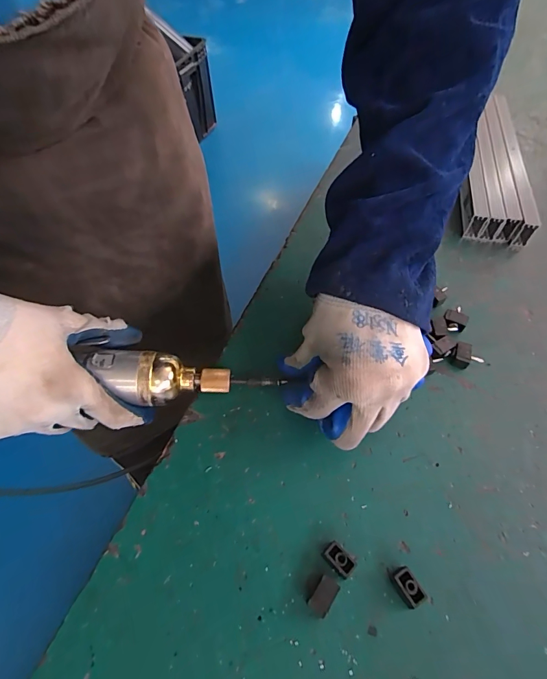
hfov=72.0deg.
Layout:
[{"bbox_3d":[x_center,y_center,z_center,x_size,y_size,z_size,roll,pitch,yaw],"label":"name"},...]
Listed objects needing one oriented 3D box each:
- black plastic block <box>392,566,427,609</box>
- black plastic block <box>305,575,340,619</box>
[{"bbox_3d":[0.078,0.144,0.219,0.010,0.014,0.019,-20,59,-13],"label":"black plastic block"},{"bbox_3d":[0.028,0.148,0.217,0.011,0.011,0.019,30,62,18],"label":"black plastic block"}]

